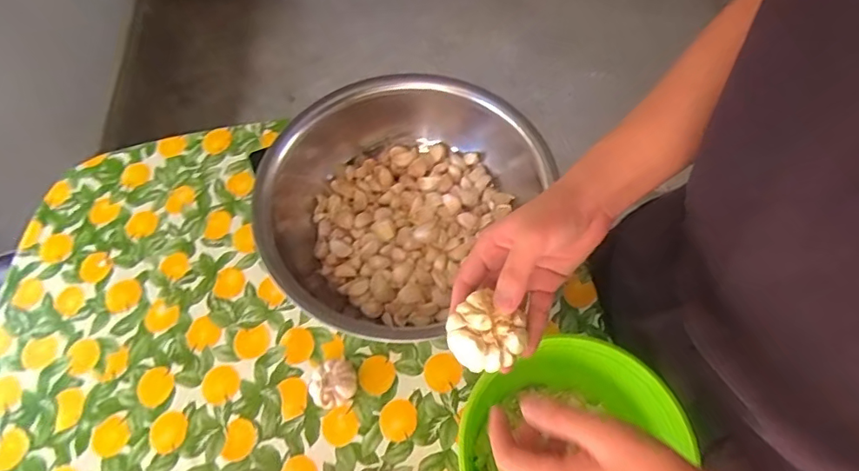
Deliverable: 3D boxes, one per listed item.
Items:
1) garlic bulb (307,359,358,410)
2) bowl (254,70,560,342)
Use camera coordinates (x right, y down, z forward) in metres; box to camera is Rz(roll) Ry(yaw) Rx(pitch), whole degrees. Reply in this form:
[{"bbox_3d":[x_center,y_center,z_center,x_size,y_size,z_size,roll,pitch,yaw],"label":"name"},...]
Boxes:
[{"bbox_3d":[-0.119,0.183,0.644,0.060,0.035,0.051,-29,66,-12],"label":"garlic bulb"},{"bbox_3d":[-0.051,-0.044,0.708,0.368,0.128,0.375,-1,63,2],"label":"bowl"}]

